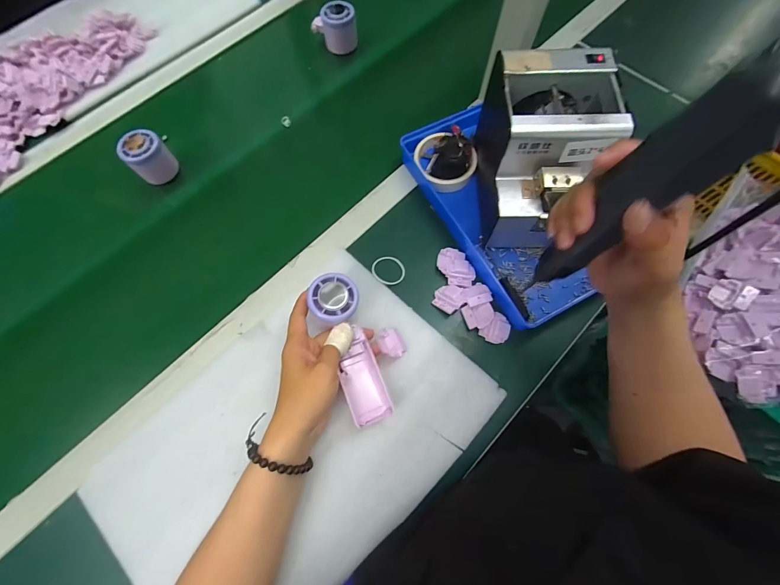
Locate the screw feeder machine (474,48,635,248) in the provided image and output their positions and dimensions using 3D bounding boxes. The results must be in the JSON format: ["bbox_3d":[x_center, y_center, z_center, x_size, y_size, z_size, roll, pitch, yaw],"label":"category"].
[{"bbox_3d":[0.182,-0.165,0.421,0.122,0.148,0.172,1,70,0],"label":"screw feeder machine"}]

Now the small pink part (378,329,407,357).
[{"bbox_3d":[0.002,0.060,0.408,0.035,0.008,0.035,-7,68,-27],"label":"small pink part"}]

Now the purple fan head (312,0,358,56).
[{"bbox_3d":[-0.092,-0.452,0.587,0.062,0.054,0.061,-30,73,-10],"label":"purple fan head"}]

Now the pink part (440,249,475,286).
[{"bbox_3d":[0.087,-0.033,0.451,0.040,0.011,0.058,-25,72,-9],"label":"pink part"}]

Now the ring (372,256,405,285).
[{"bbox_3d":[-0.002,-0.030,0.455,0.044,0.005,0.041,0,70,0],"label":"ring"}]

